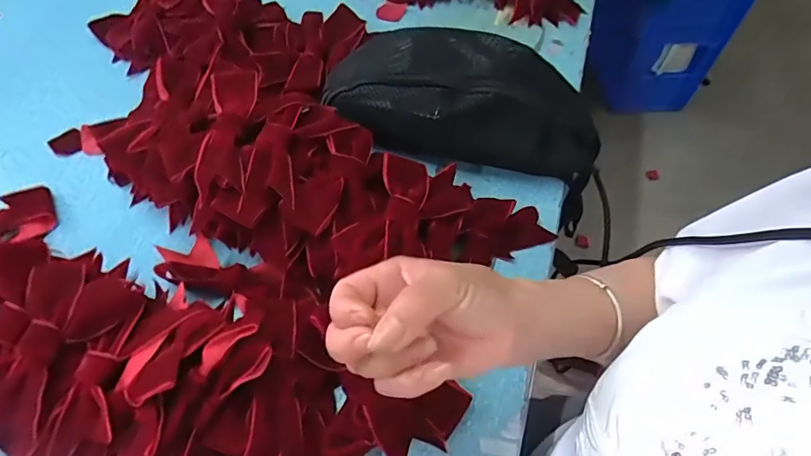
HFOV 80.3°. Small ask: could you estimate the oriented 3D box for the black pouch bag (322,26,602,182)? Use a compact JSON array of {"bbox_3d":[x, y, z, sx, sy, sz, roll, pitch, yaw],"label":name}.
[{"bbox_3d":[0.067,-0.142,0.491,0.271,0.078,0.147,15,60,9],"label":"black pouch bag"}]

